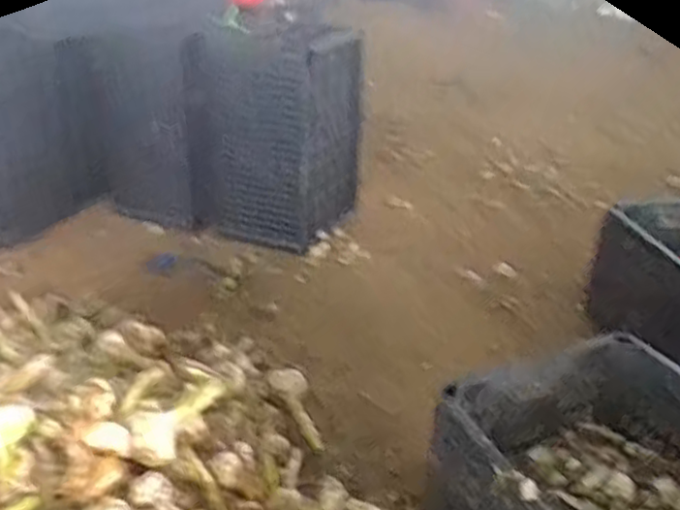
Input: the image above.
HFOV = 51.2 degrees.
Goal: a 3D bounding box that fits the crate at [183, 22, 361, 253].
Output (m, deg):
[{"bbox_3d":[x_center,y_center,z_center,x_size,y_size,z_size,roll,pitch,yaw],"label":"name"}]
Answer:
[{"bbox_3d":[-0.124,-0.262,1.520,0.260,0.417,0.286,18,32,22],"label":"crate"}]

